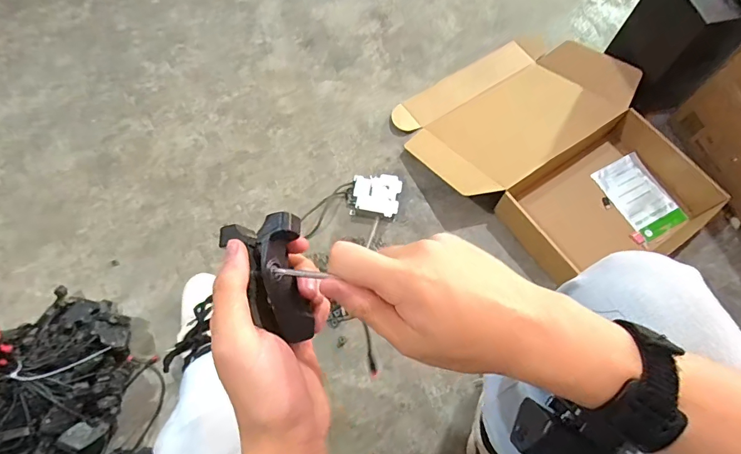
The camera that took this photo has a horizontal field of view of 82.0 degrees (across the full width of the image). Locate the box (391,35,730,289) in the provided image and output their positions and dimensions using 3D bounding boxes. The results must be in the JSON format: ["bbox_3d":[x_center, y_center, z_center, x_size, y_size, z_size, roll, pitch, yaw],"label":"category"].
[{"bbox_3d":[0.372,-0.164,0.912,0.480,0.095,0.578,-27,72,-12],"label":"box"}]

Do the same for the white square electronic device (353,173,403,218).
[{"bbox_3d":[0.013,-0.067,0.890,0.097,0.034,0.097,6,69,0],"label":"white square electronic device"}]

